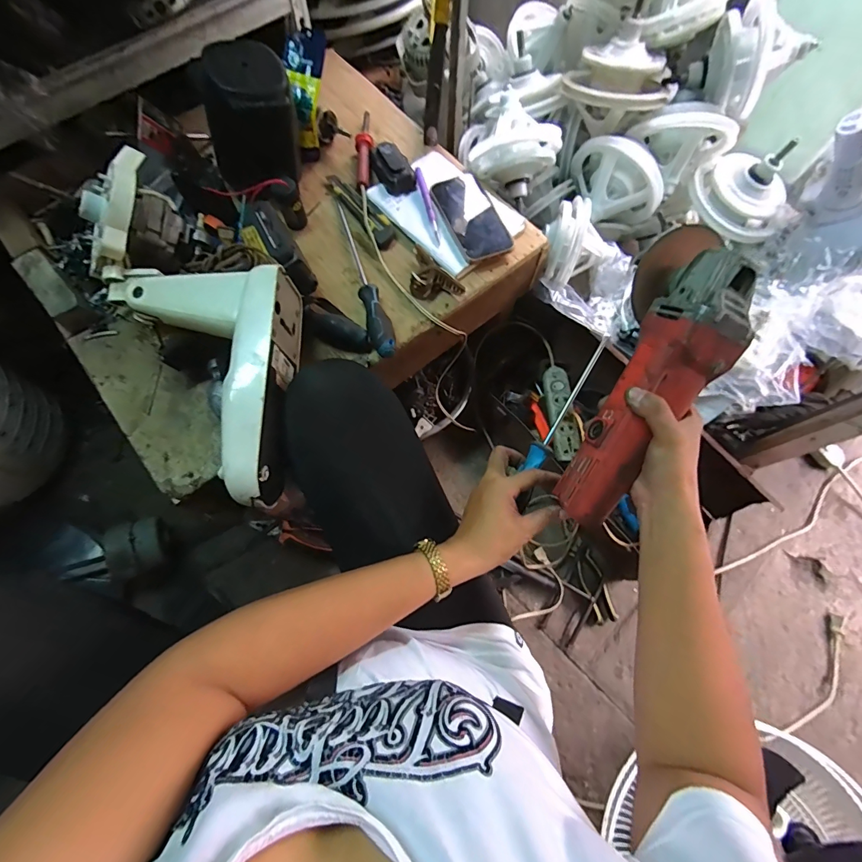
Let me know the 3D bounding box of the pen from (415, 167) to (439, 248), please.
[{"bbox_3d":[-0.004,-0.349,0.633,0.012,0.012,0.151,-13,71,-6],"label":"pen"}]

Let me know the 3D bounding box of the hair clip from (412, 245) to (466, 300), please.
[{"bbox_3d":[-0.005,-0.221,0.592,0.051,0.037,0.099,-42,76,-14],"label":"hair clip"}]

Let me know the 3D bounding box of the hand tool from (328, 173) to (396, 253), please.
[{"bbox_3d":[-0.113,-0.352,0.642,0.034,0.012,0.176,-35,75,-12],"label":"hand tool"}]

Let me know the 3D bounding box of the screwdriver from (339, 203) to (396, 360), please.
[{"bbox_3d":[-0.102,-0.228,0.594,0.032,0.038,0.285,-17,72,-7],"label":"screwdriver"}]

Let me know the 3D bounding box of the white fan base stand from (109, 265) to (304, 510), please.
[{"bbox_3d":[-0.257,-0.052,0.453,0.202,0.106,0.270,-5,71,-3],"label":"white fan base stand"}]

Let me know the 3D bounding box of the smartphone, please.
[{"bbox_3d":[0.060,-0.335,0.632,0.084,0.013,0.170,-21,72,-8],"label":"smartphone"}]

